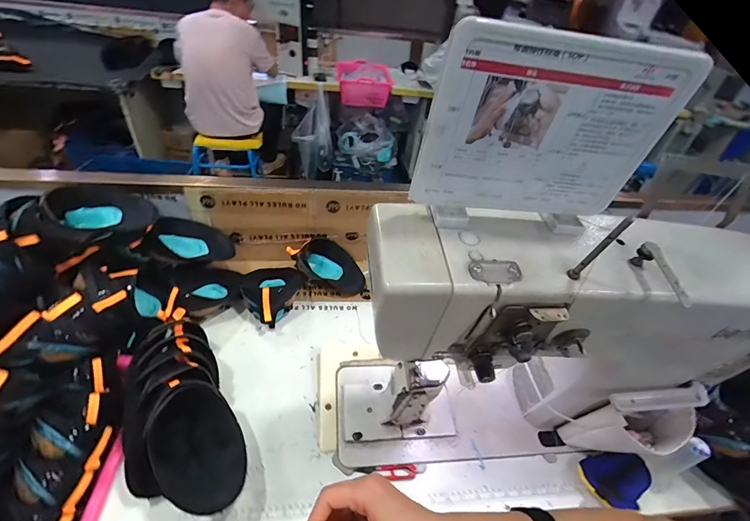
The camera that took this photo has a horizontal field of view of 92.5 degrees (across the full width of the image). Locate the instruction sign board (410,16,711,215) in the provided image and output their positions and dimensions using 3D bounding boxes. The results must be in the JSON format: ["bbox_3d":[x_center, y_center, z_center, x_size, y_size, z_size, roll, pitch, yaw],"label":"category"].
[{"bbox_3d":[0.150,-0.107,0.316,0.209,0.160,0.015,3,49,-10],"label":"instruction sign board"}]

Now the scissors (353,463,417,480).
[{"bbox_3d":[0.019,0.351,0.596,0.101,0.005,0.024,3,41,-5],"label":"scissors"}]

